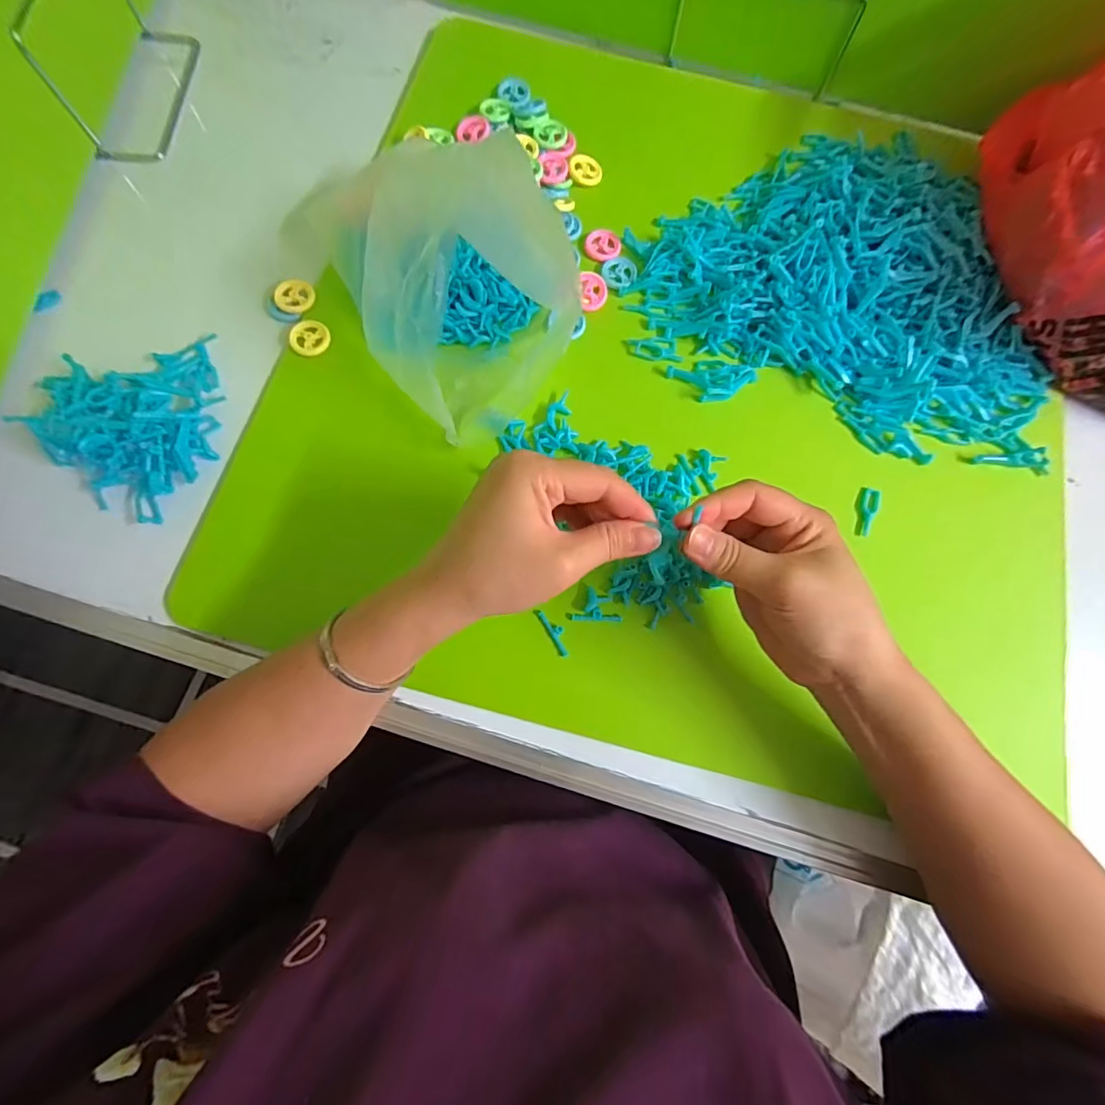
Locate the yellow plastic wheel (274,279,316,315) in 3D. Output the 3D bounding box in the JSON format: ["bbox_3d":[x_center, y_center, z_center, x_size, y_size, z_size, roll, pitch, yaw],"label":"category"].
[{"bbox_3d":[-0.193,-0.192,0.385,0.029,0.006,0.026,-39,96,-14],"label":"yellow plastic wheel"}]

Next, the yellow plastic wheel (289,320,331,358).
[{"bbox_3d":[-0.178,-0.157,0.377,0.026,0.006,0.029,21,74,3],"label":"yellow plastic wheel"}]

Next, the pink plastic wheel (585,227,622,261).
[{"bbox_3d":[0.041,-0.250,0.417,0.029,0.004,0.029,1,73,-3],"label":"pink plastic wheel"}]

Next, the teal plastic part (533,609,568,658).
[{"bbox_3d":[0.001,0.052,0.342,0.010,0.004,0.036,-30,77,-11],"label":"teal plastic part"}]

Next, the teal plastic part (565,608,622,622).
[{"bbox_3d":[0.028,0.042,0.346,0.037,0.004,0.008,2,73,-2],"label":"teal plastic part"}]

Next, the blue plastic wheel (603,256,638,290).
[{"bbox_3d":[0.054,-0.224,0.409,0.027,0.004,0.030,3,73,-2],"label":"blue plastic wheel"}]

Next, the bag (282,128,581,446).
[{"bbox_3d":[-0.067,-0.165,0.337,0.114,0.118,0.118,-43,82,-12],"label":"bag"}]

